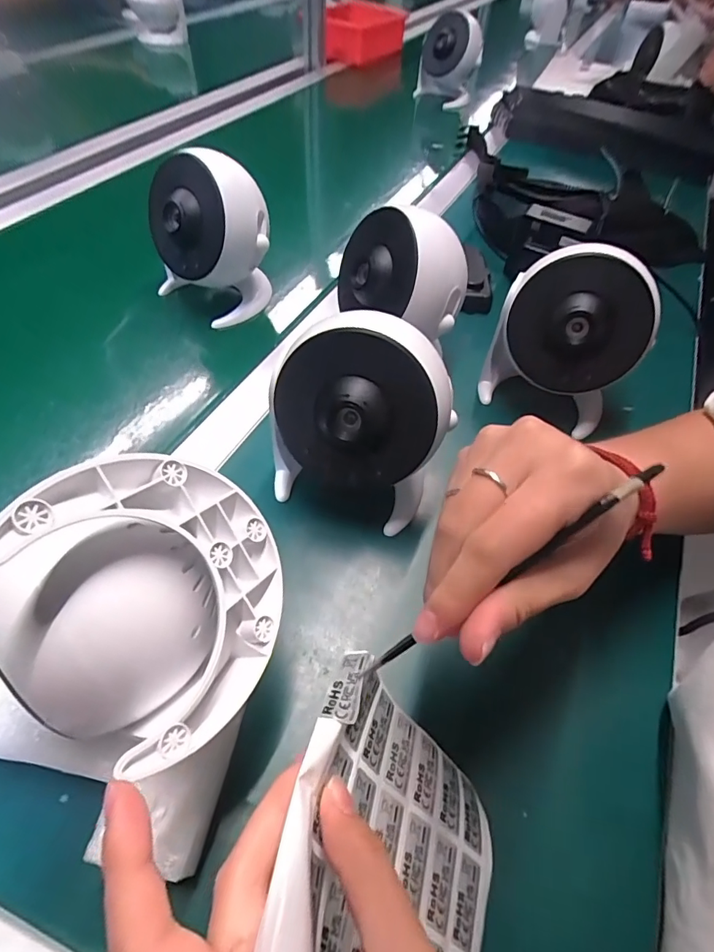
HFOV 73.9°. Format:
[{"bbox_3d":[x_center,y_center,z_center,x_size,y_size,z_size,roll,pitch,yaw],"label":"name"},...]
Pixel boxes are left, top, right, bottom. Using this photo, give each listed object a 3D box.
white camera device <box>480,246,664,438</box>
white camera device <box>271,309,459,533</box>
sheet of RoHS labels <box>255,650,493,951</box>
[{"bbox_3d":[0.176,-0.113,0.400,0.115,0.136,0.068,24,55,13],"label":"white camera device"},{"bbox_3d":[0.004,-0.036,0.330,0.115,0.141,0.084,6,53,0],"label":"white camera device"},{"bbox_3d":[0.022,0.148,0.193,0.018,0.132,0.098,-26,26,32],"label":"sheet of RoHS labels"}]

